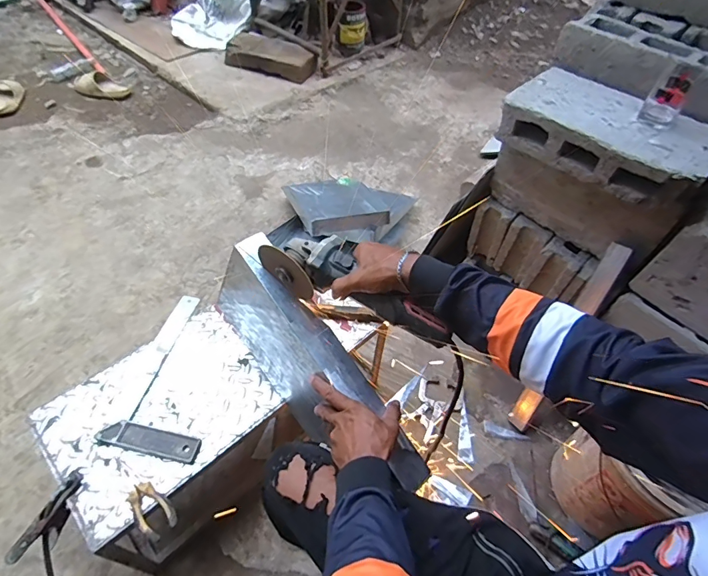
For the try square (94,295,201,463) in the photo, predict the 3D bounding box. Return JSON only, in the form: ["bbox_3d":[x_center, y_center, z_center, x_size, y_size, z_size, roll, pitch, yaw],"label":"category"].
[{"bbox_3d":[-0.345,0.162,0.864,0.179,0.018,0.348,10,51,3],"label":"try square"}]

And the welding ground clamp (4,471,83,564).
[{"bbox_3d":[-0.506,0.384,0.715,0.029,0.064,0.153,31,82,18],"label":"welding ground clamp"}]

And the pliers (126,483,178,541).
[{"bbox_3d":[-0.332,0.360,0.693,0.095,0.020,0.051,38,57,23],"label":"pliers"}]

